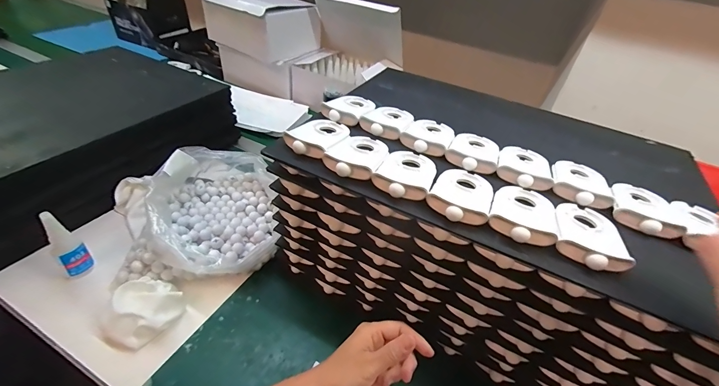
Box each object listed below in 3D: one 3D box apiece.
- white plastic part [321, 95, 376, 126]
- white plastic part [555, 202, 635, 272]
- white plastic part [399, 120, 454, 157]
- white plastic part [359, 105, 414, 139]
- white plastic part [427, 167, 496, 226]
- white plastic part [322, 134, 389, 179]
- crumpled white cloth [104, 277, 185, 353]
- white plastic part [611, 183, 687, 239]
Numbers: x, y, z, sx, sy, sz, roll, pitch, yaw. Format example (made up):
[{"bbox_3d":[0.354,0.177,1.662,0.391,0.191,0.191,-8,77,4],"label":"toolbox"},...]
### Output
[{"bbox_3d":[-0.011,-0.121,0.457,0.055,0.014,0.088,21,41,16],"label":"white plastic part"},{"bbox_3d":[0.215,0.036,0.309,0.057,0.013,0.085,21,41,16],"label":"white plastic part"},{"bbox_3d":[0.090,-0.075,0.421,0.057,0.015,0.083,22,42,18],"label":"white plastic part"},{"bbox_3d":[0.039,-0.101,0.446,0.060,0.015,0.086,19,41,14],"label":"white plastic part"},{"bbox_3d":[0.106,-0.002,0.337,0.057,0.013,0.088,22,41,17],"label":"white plastic part"},{"bbox_3d":[0.000,-0.047,0.371,0.058,0.014,0.087,18,40,12],"label":"white plastic part"},{"bbox_3d":[-0.267,0.144,0.411,0.082,0.039,0.065,-29,51,-36],"label":"crumpled white cloth"},{"bbox_3d":[0.298,0.012,0.348,0.055,0.015,0.080,24,42,19],"label":"white plastic part"}]

